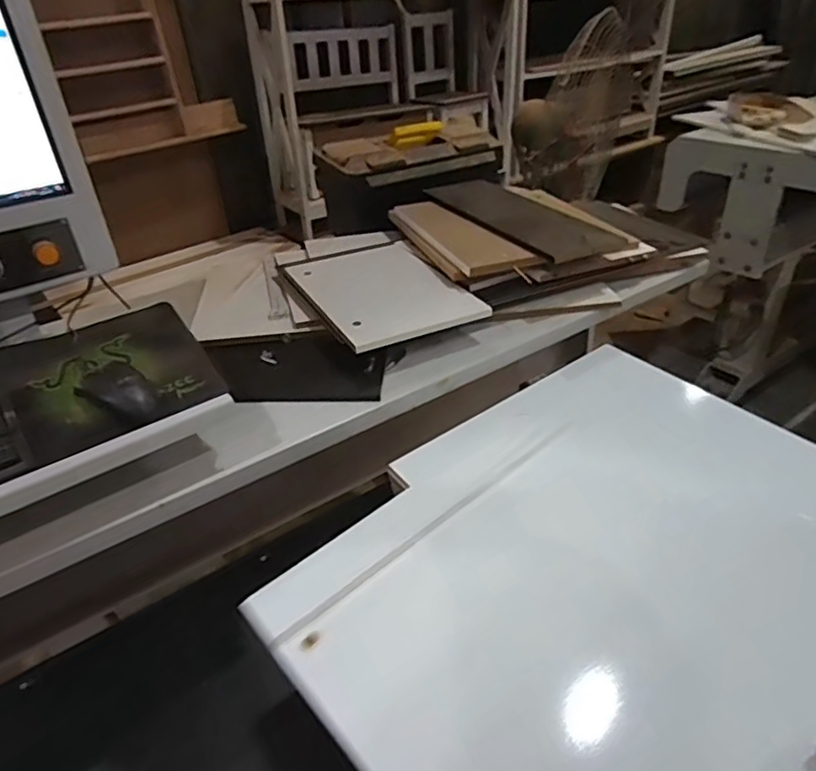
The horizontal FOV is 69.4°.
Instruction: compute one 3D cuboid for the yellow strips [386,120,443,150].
[{"bbox_3d":[0.015,-0.561,1.319,0.034,0.044,0.158,26,44,36],"label":"yellow strips"}]

